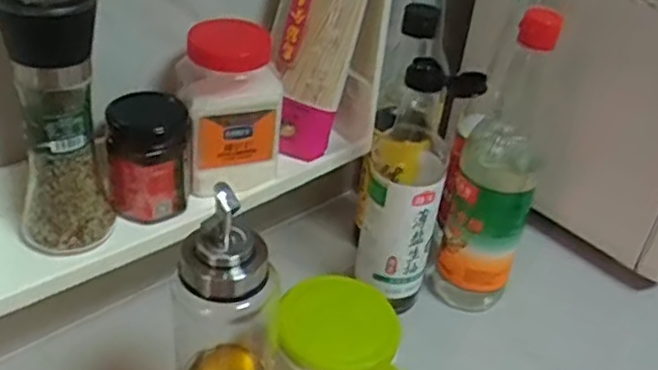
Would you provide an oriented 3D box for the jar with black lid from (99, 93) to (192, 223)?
[{"bbox_3d":[-0.140,-0.021,0.535,0.063,0.090,0.048,-2,36,-12],"label":"jar with black lid"}]

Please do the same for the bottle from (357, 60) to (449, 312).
[{"bbox_3d":[0.074,-0.009,0.622,0.069,0.228,0.084,9,35,4],"label":"bottle"}]

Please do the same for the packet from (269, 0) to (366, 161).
[{"bbox_3d":[-0.009,-0.140,0.591,0.074,0.246,0.031,23,28,12],"label":"packet"}]

